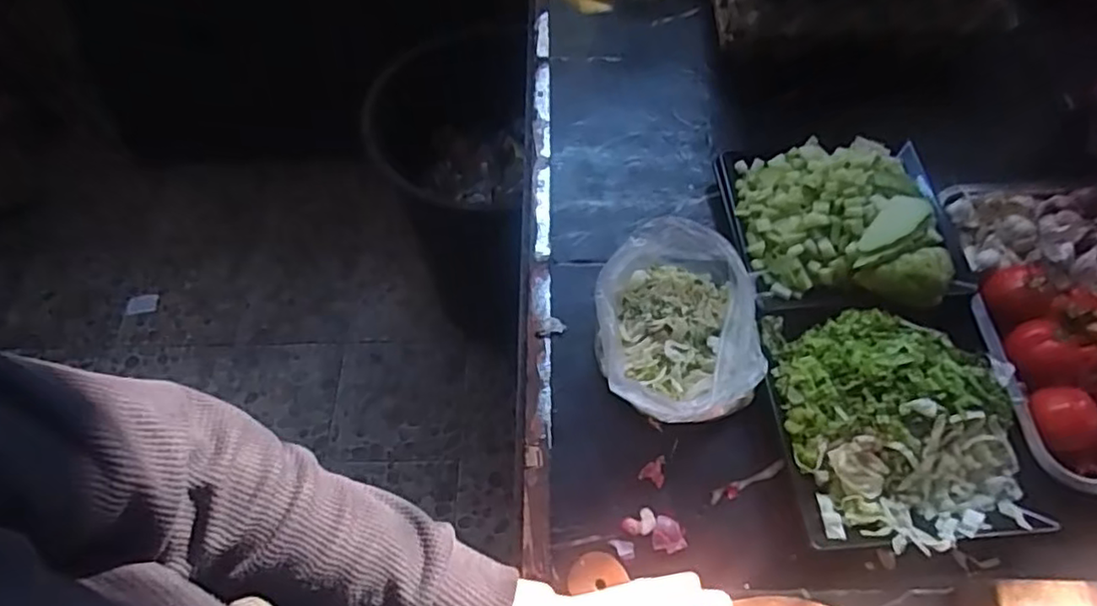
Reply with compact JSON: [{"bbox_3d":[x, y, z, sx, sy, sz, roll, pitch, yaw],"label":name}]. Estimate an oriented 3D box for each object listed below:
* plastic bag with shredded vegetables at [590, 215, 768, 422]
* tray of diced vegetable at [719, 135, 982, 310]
[{"bbox_3d":[0.107,0.020,0.552,0.127,0.073,0.165,-2,59,3],"label":"plastic bag with shredded vegetables"},{"bbox_3d":[0.275,-0.081,0.610,0.196,0.056,0.188,-3,59,3],"label":"tray of diced vegetable"}]

